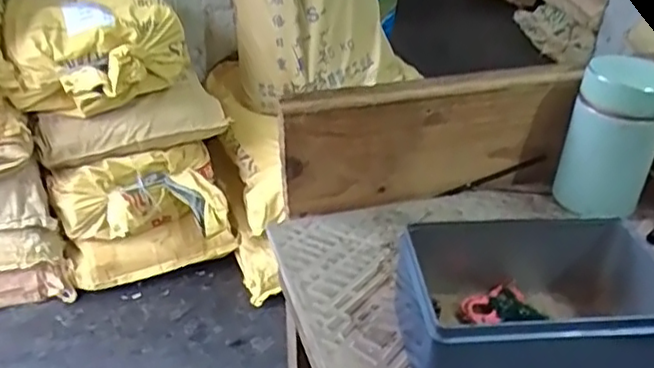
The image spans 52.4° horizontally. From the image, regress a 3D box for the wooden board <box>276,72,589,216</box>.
[{"bbox_3d":[0.081,-0.030,0.516,0.235,0.100,0.021,-6,33,-14],"label":"wooden board"}]

